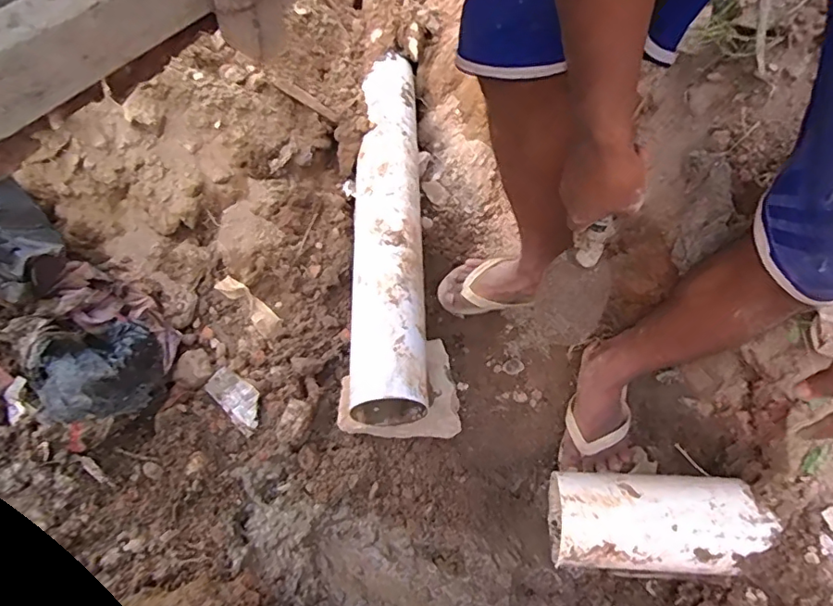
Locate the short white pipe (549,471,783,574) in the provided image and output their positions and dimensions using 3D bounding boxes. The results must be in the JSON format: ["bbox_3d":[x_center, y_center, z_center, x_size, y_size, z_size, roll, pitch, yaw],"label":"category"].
[{"bbox_3d":[0.306,0.284,0.692,0.253,0.105,0.113,-4,55,12],"label":"short white pipe"}]

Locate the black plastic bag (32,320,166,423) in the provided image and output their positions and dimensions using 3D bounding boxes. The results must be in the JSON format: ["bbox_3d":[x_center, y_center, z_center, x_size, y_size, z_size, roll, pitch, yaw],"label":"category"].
[{"bbox_3d":[-0.444,0.096,0.765,0.109,0.103,0.170,7,56,4],"label":"black plastic bag"}]

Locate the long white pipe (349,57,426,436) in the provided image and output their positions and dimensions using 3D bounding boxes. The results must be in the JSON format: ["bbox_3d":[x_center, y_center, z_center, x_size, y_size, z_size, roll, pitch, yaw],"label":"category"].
[{"bbox_3d":[-0.056,-0.167,0.983,0.129,0.133,0.764,-2,56,-2],"label":"long white pipe"}]

